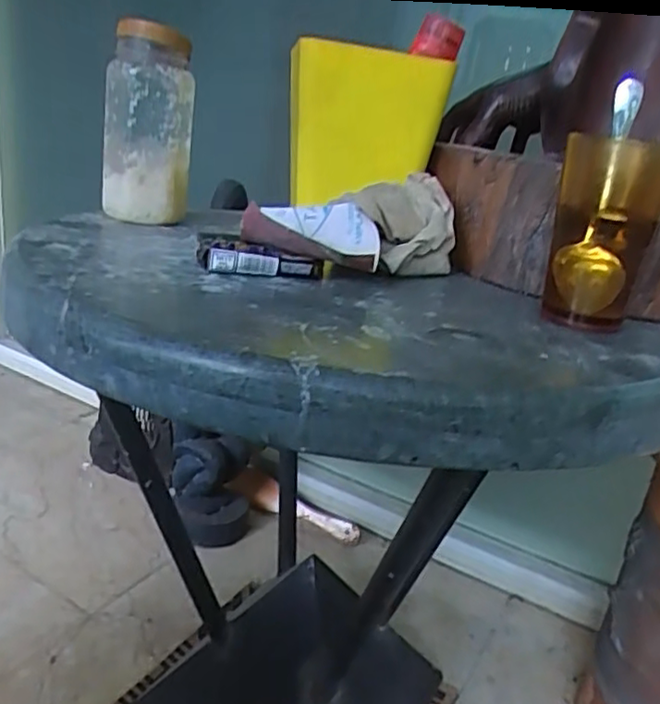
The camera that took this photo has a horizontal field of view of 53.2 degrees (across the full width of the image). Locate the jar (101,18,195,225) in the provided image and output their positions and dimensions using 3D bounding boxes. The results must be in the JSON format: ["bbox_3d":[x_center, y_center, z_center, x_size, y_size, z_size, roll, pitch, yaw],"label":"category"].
[{"bbox_3d":[-0.159,-0.193,0.573,0.077,0.160,0.079,0,22,-16],"label":"jar"}]

